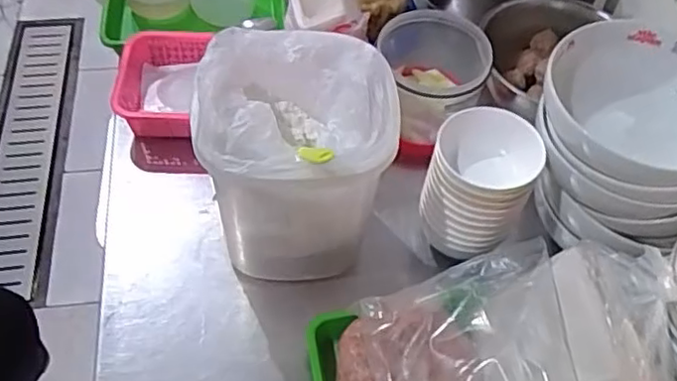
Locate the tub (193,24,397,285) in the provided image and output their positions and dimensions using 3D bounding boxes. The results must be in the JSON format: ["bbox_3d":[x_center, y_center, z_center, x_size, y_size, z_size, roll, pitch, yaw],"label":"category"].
[{"bbox_3d":[-0.038,-0.020,0.590,0.152,0.202,0.153,2,53,-2],"label":"tub"}]

